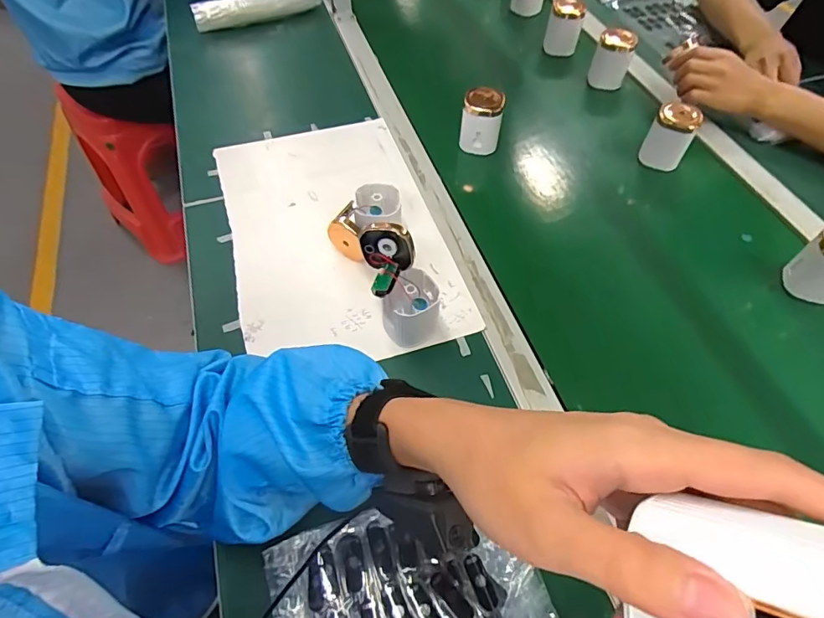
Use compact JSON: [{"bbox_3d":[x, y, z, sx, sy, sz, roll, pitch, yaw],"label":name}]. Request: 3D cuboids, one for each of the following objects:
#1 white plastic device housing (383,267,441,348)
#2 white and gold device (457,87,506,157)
[{"bbox_3d":[-0.001,0.003,0.495,0.056,0.069,0.056,0,56,0],"label":"white plastic device housing"},{"bbox_3d":[0.099,-0.271,0.689,0.059,0.079,0.058,11,56,7],"label":"white and gold device"}]

